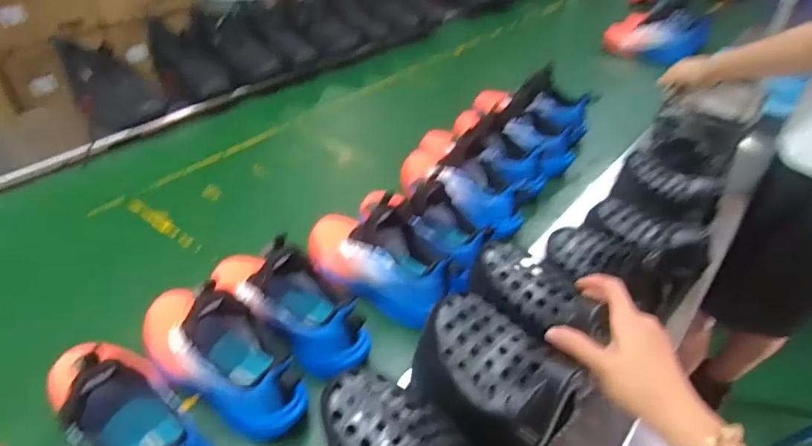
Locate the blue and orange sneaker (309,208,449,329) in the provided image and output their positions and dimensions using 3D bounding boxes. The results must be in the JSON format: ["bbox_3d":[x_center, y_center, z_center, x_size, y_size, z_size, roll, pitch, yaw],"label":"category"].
[{"bbox_3d":[-0.037,0.040,0.691,0.106,0.112,0.221,-29,49,-31],"label":"blue and orange sneaker"}]

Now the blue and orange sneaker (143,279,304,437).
[{"bbox_3d":[-0.222,0.128,0.550,0.246,0.127,0.094,20,44,21],"label":"blue and orange sneaker"}]

